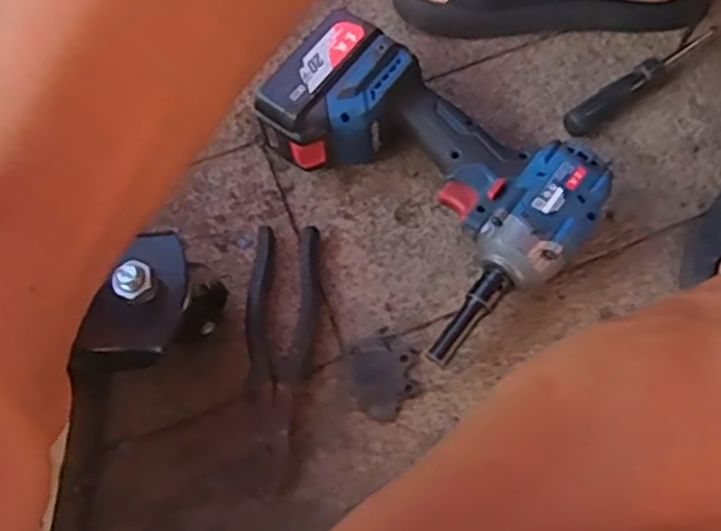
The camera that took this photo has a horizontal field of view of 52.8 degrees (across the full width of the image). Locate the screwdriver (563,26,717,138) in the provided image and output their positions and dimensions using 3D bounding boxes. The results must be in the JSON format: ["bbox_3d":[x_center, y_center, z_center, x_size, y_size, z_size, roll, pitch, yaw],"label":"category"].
[{"bbox_3d":[0.229,-0.157,0.590,0.161,0.019,0.021,-37,69,-13],"label":"screwdriver"}]

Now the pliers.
[{"bbox_3d":[-0.059,0.056,0.515,0.048,0.020,0.189,0,66,3],"label":"pliers"}]

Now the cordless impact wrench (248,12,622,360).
[{"bbox_3d":[0.043,-0.077,0.543,0.166,0.065,0.257,-36,69,-12],"label":"cordless impact wrench"}]

